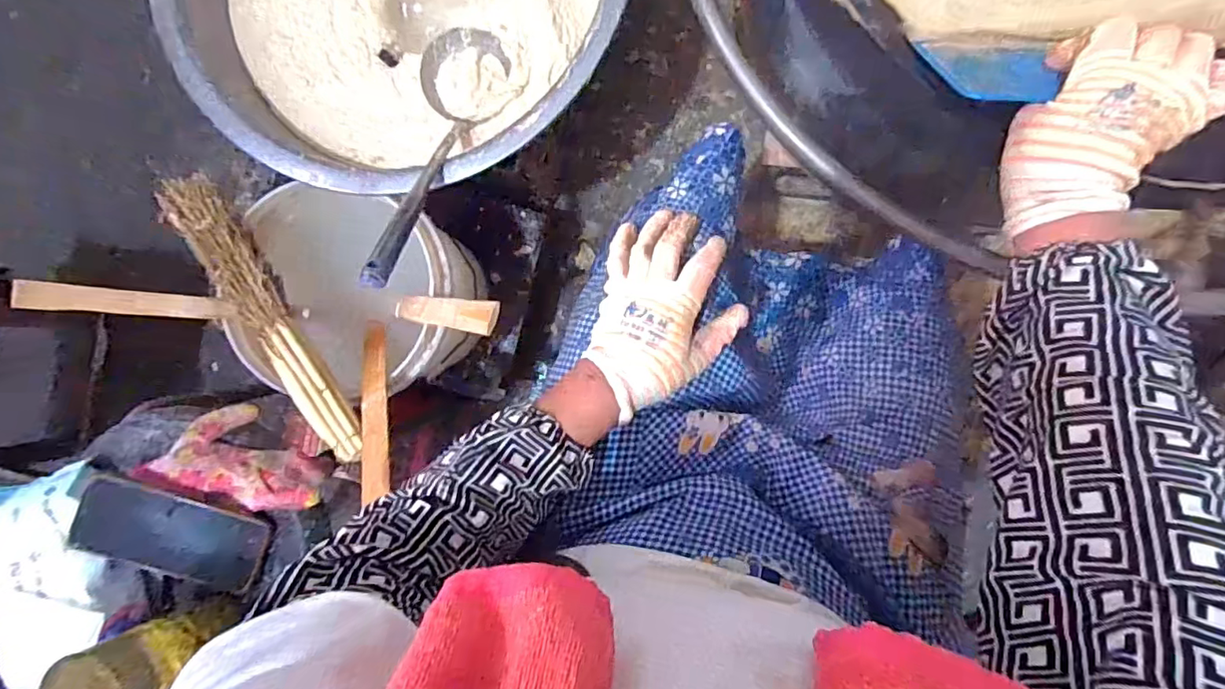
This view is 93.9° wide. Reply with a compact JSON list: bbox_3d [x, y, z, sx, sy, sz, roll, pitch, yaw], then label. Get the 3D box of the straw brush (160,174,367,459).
[{"bbox_3d":[-0.371,-0.028,0.604,0.061,0.027,0.346,-35,87,5],"label":"straw brush"}]

